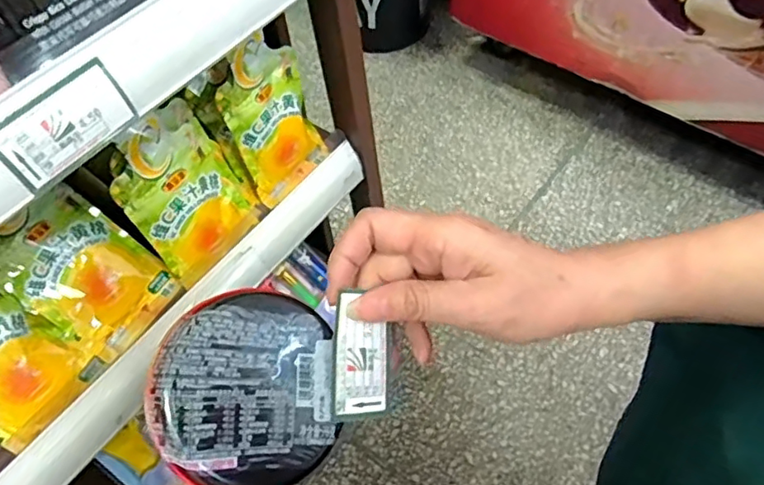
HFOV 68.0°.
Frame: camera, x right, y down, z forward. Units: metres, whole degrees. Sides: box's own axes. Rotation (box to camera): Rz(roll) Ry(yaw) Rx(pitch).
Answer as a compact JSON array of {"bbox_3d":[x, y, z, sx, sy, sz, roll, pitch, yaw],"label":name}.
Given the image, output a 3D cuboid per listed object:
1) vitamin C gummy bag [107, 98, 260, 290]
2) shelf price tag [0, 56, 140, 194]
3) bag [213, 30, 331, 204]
[{"bbox_3d":[-0.142,-0.037,0.408,0.028,0.116,0.087,20,60,37],"label":"vitamin C gummy bag"},{"bbox_3d":[-0.148,-0.055,0.265,0.004,0.034,0.062,19,58,38],"label":"shelf price tag"},{"bbox_3d":[-0.089,-0.098,0.445,0.025,0.124,0.073,26,60,34],"label":"bag"}]

